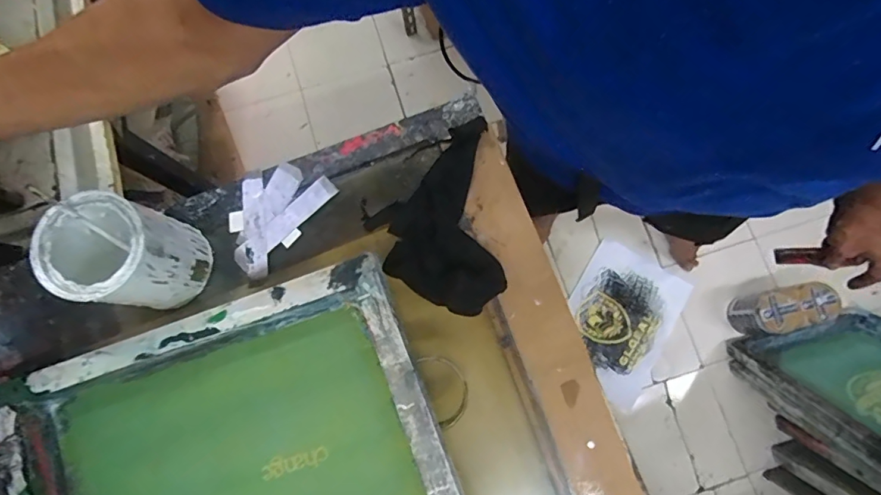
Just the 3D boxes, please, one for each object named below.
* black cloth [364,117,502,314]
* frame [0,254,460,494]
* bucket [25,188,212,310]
[{"bbox_3d":[-0.009,-0.035,0.595,0.152,0.032,0.241,-8,79,-1],"label":"black cloth"},{"bbox_3d":[-0.223,0.253,0.510,0.461,0.049,0.367,-20,79,1],"label":"frame"},{"bbox_3d":[-0.351,0.011,0.526,0.108,0.138,0.106,0,79,0],"label":"bucket"}]

